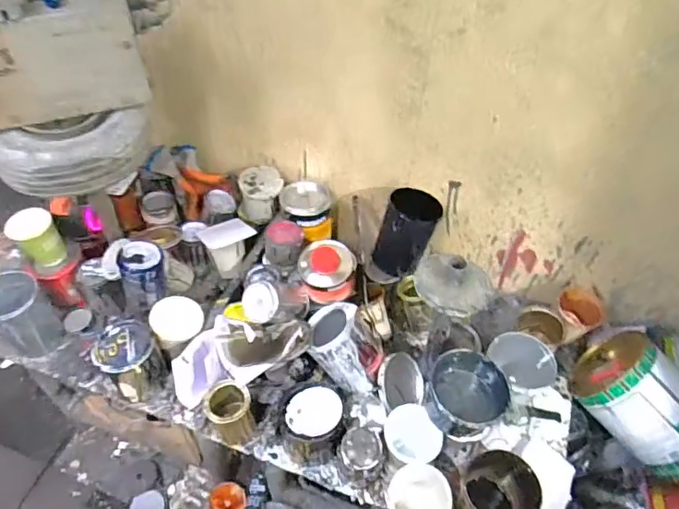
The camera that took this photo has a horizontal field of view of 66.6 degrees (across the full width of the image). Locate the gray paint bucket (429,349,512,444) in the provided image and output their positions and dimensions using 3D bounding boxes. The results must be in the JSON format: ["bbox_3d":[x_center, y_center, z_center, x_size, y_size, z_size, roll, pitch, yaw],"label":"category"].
[{"bbox_3d":[0.190,0.220,0.799,0.114,0.104,0.112,2,48,-2],"label":"gray paint bucket"}]

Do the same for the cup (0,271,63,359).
[{"bbox_3d":[-0.591,0.121,0.968,0.102,0.141,0.106,-32,57,-28],"label":"cup"}]

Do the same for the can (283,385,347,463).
[{"bbox_3d":[-0.041,0.278,0.848,0.109,0.113,0.091,-6,50,8],"label":"can"}]

